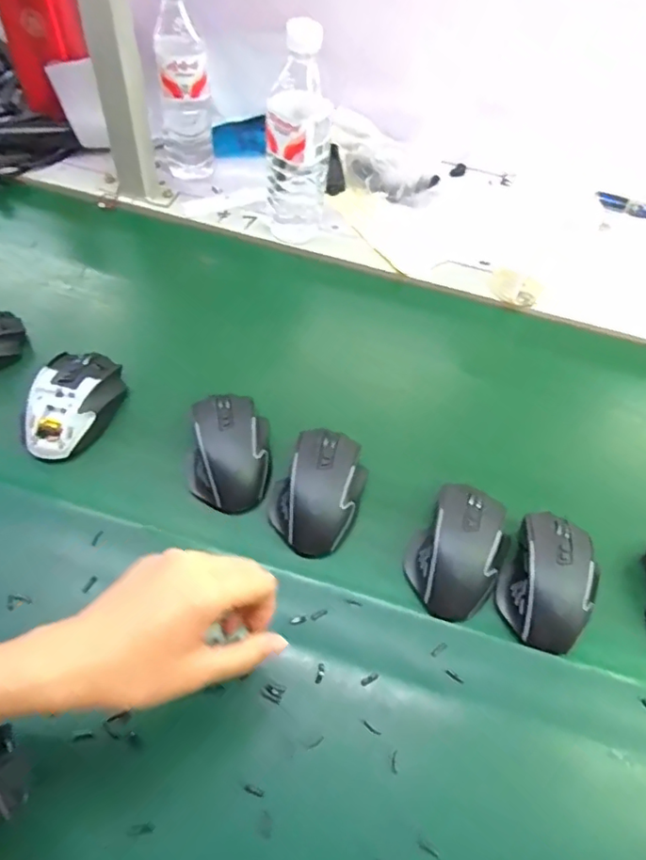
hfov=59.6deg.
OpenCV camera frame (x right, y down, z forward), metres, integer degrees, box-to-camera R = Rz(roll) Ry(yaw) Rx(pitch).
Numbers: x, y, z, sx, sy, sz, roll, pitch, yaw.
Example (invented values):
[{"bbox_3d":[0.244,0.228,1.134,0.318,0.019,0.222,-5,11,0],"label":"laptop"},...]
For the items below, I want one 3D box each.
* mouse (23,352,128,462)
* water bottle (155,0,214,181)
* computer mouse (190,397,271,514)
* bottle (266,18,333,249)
[{"bbox_3d":[-0.227,-0.026,0.523,0.067,0.042,0.114,9,55,1],"label":"mouse"},{"bbox_3d":[-0.177,-0.418,0.702,0.072,0.230,0.068,-8,56,-11],"label":"water bottle"},{"bbox_3d":[-0.084,0.018,0.510,0.074,0.048,0.112,0,55,-6],"label":"computer mouse"},{"bbox_3d":[-0.028,-0.319,0.635,0.070,0.225,0.061,1,55,-5],"label":"bottle"}]

